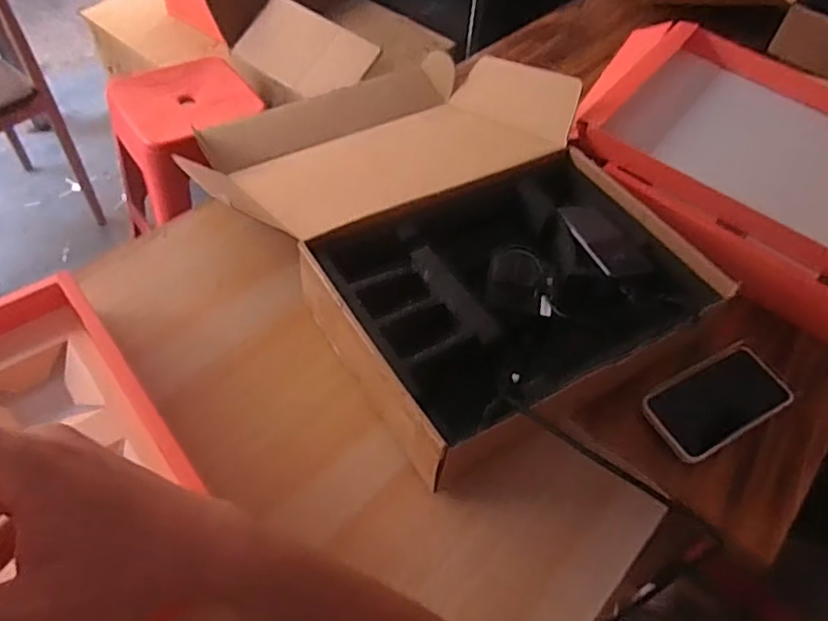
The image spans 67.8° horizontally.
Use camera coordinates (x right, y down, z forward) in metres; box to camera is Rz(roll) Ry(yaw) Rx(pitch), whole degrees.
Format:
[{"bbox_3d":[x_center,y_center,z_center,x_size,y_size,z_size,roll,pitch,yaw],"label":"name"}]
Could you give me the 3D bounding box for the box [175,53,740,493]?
[{"bbox_3d":[0.027,-0.130,0.742,0.410,0.111,0.591,-25,58,-24],"label":"box"}]

